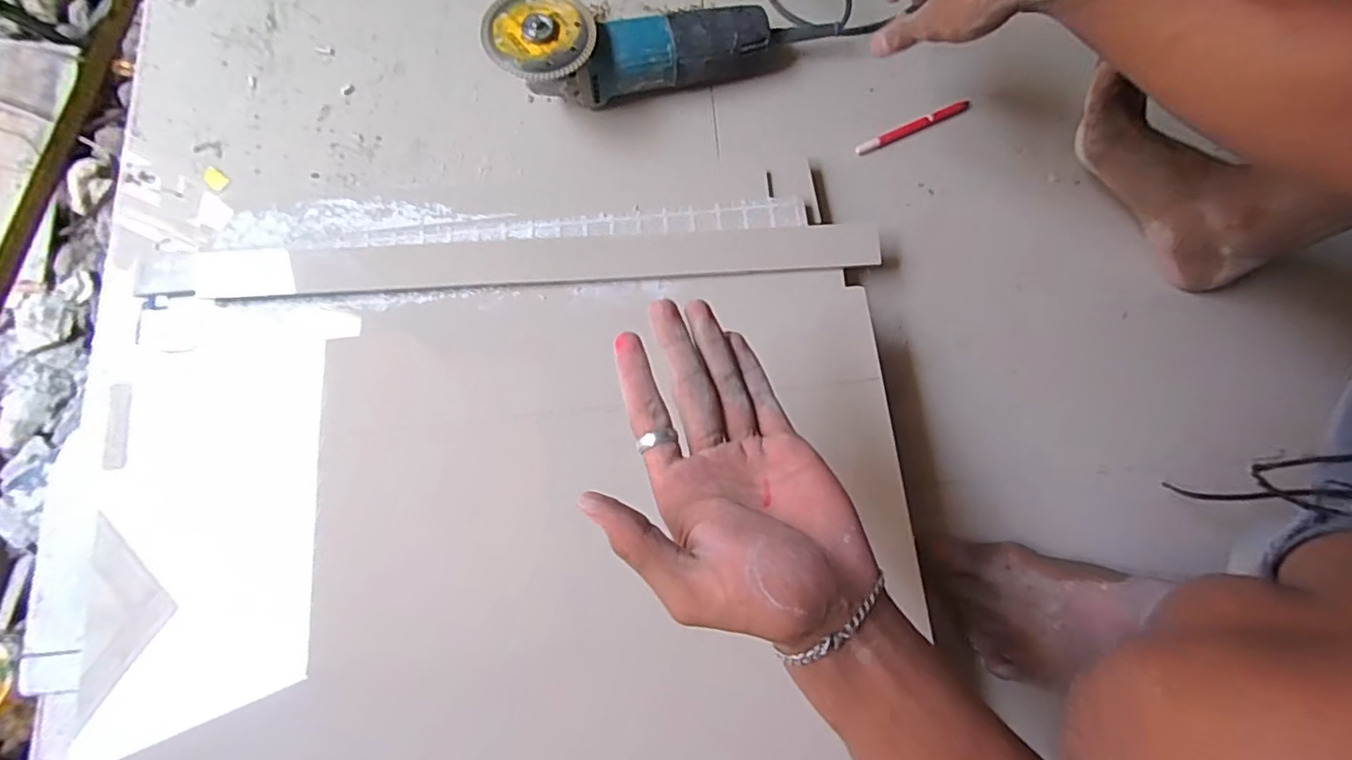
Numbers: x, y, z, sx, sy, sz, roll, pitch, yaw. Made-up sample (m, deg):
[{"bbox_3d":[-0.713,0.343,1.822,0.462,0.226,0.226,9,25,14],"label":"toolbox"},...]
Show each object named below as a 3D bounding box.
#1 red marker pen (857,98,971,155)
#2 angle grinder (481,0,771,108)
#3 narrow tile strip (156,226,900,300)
[{"bbox_3d":[0.244,-0.260,0.614,0.128,0.007,0.012,-25,79,-6],"label":"red marker pen"},{"bbox_3d":[-0.043,-0.332,0.585,0.267,0.088,0.093,-17,79,-4],"label":"angle grinder"},{"bbox_3d":[-0.136,-0.105,0.531,0.639,0.014,0.045,-2,78,-1],"label":"narrow tile strip"}]

